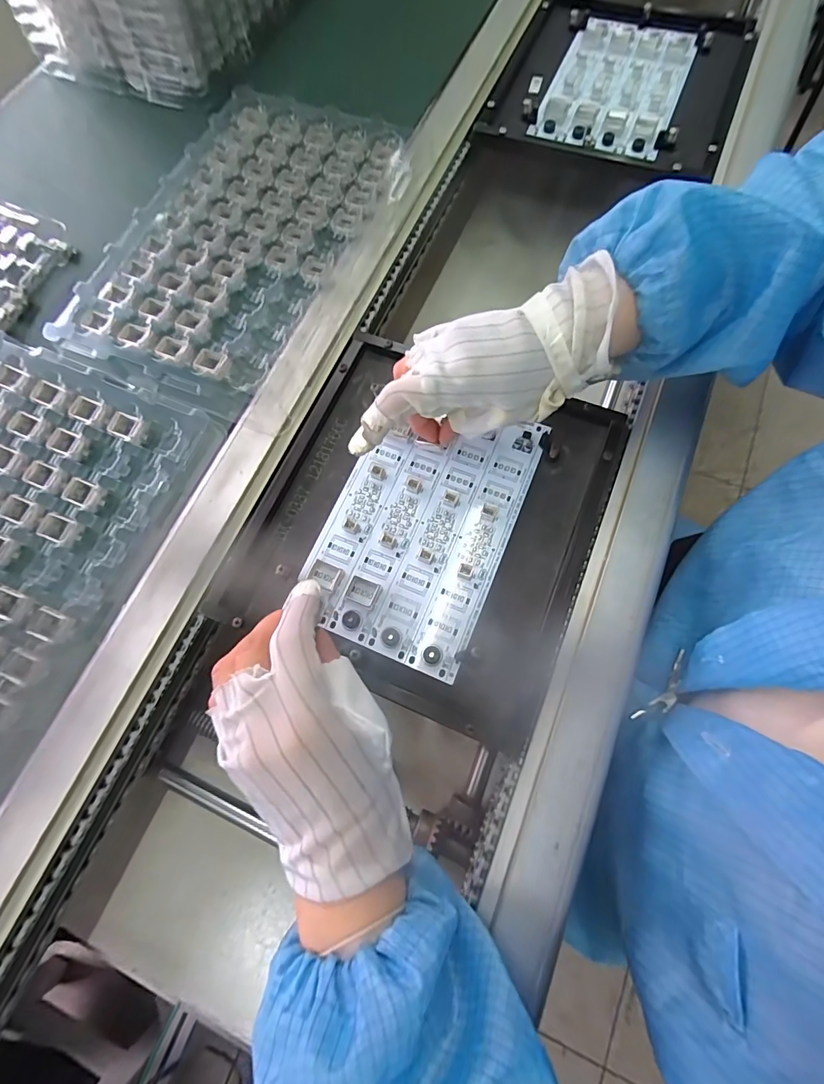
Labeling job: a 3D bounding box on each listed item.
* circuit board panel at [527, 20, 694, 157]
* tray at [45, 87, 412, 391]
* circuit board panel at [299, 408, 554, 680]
[{"bbox_3d":[0.216,-0.484,0.474,0.130,0.010,0.203,23,74,6],"label":"circuit board panel"},{"bbox_3d":[-0.150,-0.277,0.403,0.195,0.020,0.311,27,75,7],"label":"tray"},{"bbox_3d":[0.006,-0.015,0.335,0.126,0.011,0.192,23,74,6],"label":"circuit board panel"}]

